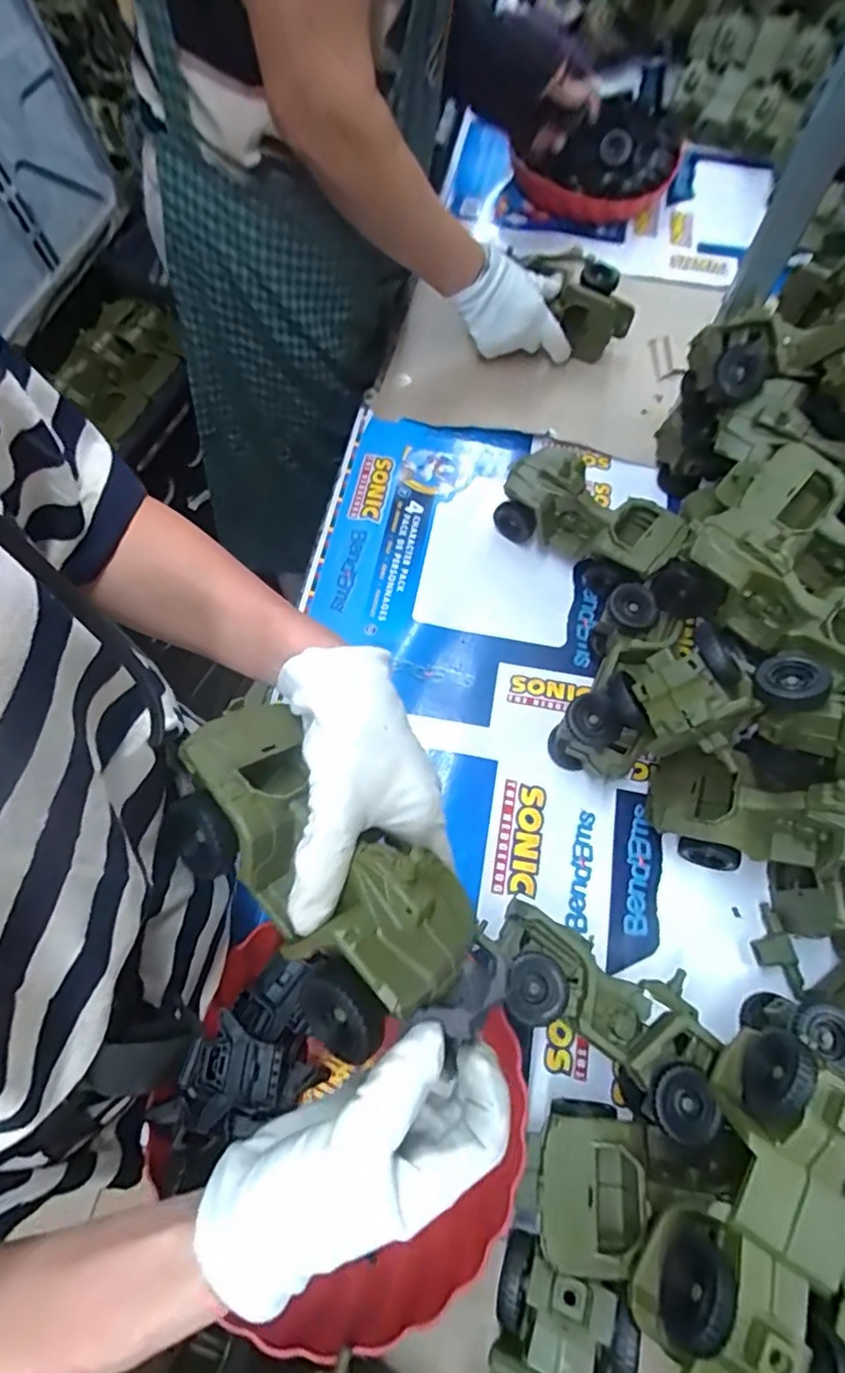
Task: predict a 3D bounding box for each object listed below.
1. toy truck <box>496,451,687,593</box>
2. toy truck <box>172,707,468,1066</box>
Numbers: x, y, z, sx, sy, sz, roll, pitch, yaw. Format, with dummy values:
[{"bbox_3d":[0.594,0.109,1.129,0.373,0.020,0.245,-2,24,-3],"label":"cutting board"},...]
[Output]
[{"bbox_3d":[0.162,-0.160,0.598,0.170,0.078,0.079,36,71,14],"label":"toy truck"},{"bbox_3d":[-0.059,0.089,0.307,0.171,0.057,0.092,42,73,17],"label":"toy truck"}]

